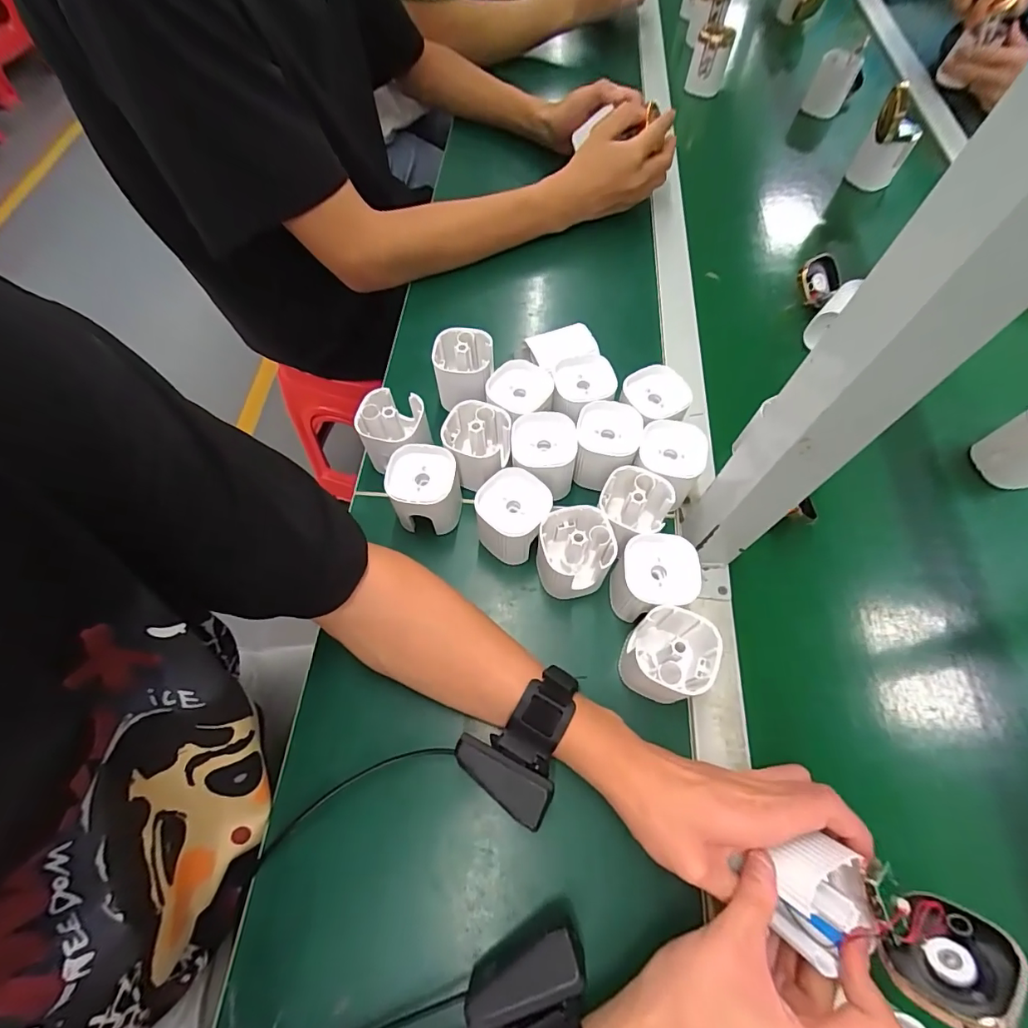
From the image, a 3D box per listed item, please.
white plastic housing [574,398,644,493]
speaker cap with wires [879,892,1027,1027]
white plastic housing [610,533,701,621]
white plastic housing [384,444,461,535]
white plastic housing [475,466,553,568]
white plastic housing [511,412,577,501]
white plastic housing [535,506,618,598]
[{"bbox_3d":[0.081,-0.059,0.426,0.052,0.059,0.055,13,64,7],"label":"white plastic housing"},{"bbox_3d":[0.219,0.223,0.241,0.054,0.049,0.022,-44,112,-23],"label":"speaker cap with wires"},{"bbox_3d":[0.108,0.053,0.375,0.054,0.067,0.053,-1,63,0],"label":"white plastic housing"},{"bbox_3d":[-0.073,-0.017,0.411,0.057,0.062,0.058,-3,63,-1],"label":"white plastic housing"},{"bbox_3d":[0.001,0.002,0.399,0.055,0.060,0.054,30,67,14],"label":"white plastic housing"},{"bbox_3d":[0.026,-0.047,0.420,0.057,0.051,0.064,-3,63,-2],"label":"white plastic housing"},{"bbox_3d":[0.047,0.034,0.387,0.057,0.068,0.058,-1,63,0],"label":"white plastic housing"}]

